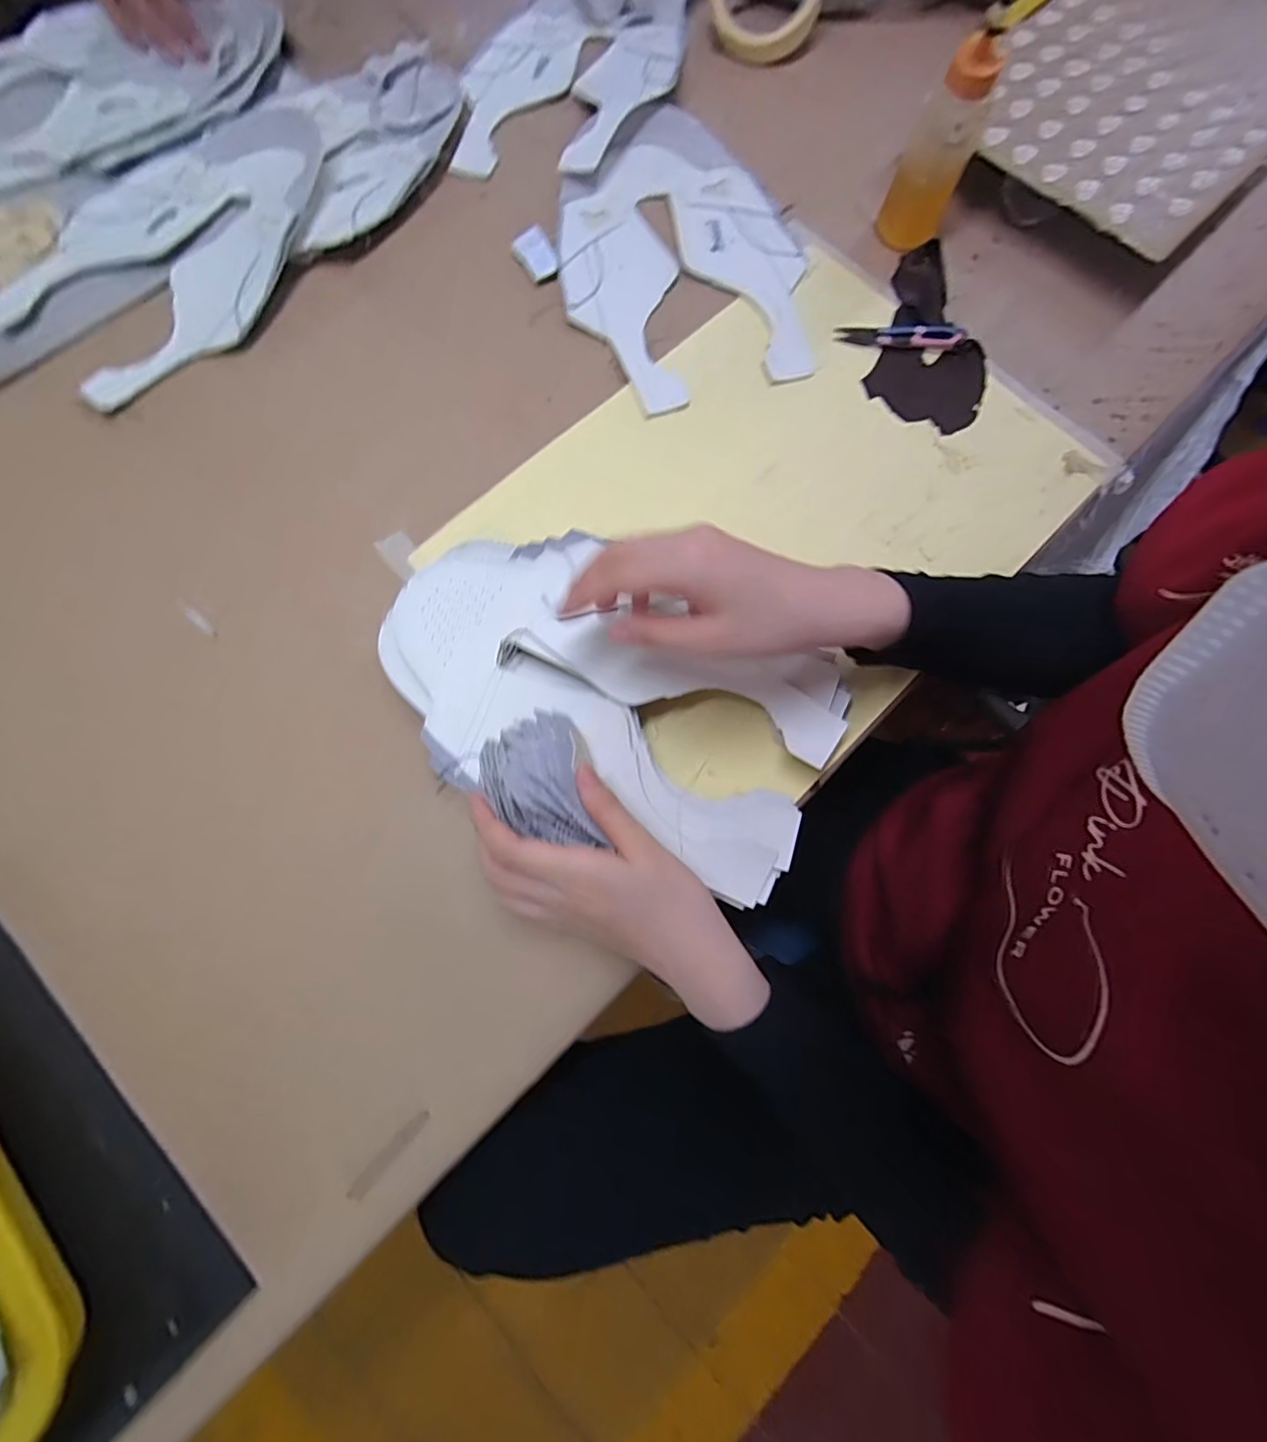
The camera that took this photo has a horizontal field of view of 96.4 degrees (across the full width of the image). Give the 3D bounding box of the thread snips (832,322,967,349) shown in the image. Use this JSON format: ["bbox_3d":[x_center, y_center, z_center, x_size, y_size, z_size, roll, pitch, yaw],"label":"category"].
[{"bbox_3d":[0.216,-0.314,0.459,0.097,0.012,0.022,5,76,-1],"label":"thread snips"}]

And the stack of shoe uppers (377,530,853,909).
[{"bbox_3d":[-0.017,-0.019,0.342,0.284,0.055,0.179,29,77,5],"label":"stack of shoe uppers"}]

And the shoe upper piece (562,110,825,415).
[{"bbox_3d":[0.036,-0.391,0.476,0.196,0.015,0.275,-19,80,-5],"label":"shoe upper piece"}]

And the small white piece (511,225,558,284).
[{"bbox_3d":[-0.080,-0.382,0.465,0.027,0.008,0.049,-26,78,-8],"label":"small white piece"}]

